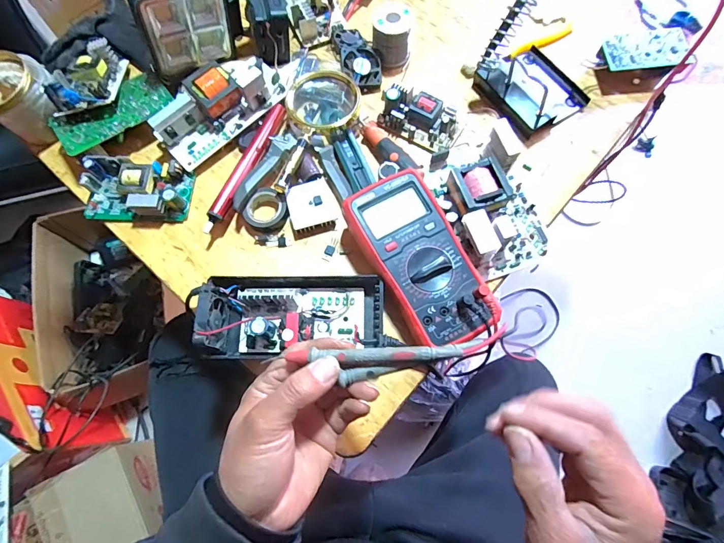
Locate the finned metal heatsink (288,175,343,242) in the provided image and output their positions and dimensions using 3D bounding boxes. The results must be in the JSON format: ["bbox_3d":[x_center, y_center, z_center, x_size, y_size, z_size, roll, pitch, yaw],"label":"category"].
[{"bbox_3d":[-0.058,-0.074,0.453,0.055,0.018,0.058,-18,72,-4],"label":"finned metal heatsink"}]

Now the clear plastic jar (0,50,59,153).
[{"bbox_3d":[-0.418,-0.209,0.475,0.094,0.078,0.080,-12,71,-2],"label":"clear plastic jar"}]

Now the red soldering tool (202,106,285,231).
[{"bbox_3d":[-0.136,-0.126,0.462,0.020,0.015,0.183,19,73,8],"label":"red soldering tool"}]

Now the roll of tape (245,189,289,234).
[{"bbox_3d":[-0.108,-0.069,0.450,0.045,0.018,0.047,-1,71,2],"label":"roll of tape"}]

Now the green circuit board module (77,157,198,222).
[{"bbox_3d":[-0.264,-0.097,0.459,0.116,0.033,0.067,1,71,2],"label":"green circuit board module"}]

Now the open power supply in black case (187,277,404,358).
[{"bbox_3d":[-0.067,0.043,0.389,0.189,0.047,0.084,-2,71,1],"label":"open power supply in black case"}]

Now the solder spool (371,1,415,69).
[{"bbox_3d":[0.039,-0.304,0.506,0.052,0.056,0.058,3,72,3],"label":"solder spool"}]

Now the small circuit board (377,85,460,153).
[{"bbox_3d":[0.070,-0.187,0.471,0.092,0.035,0.053,25,74,10],"label":"small circuit board"}]

